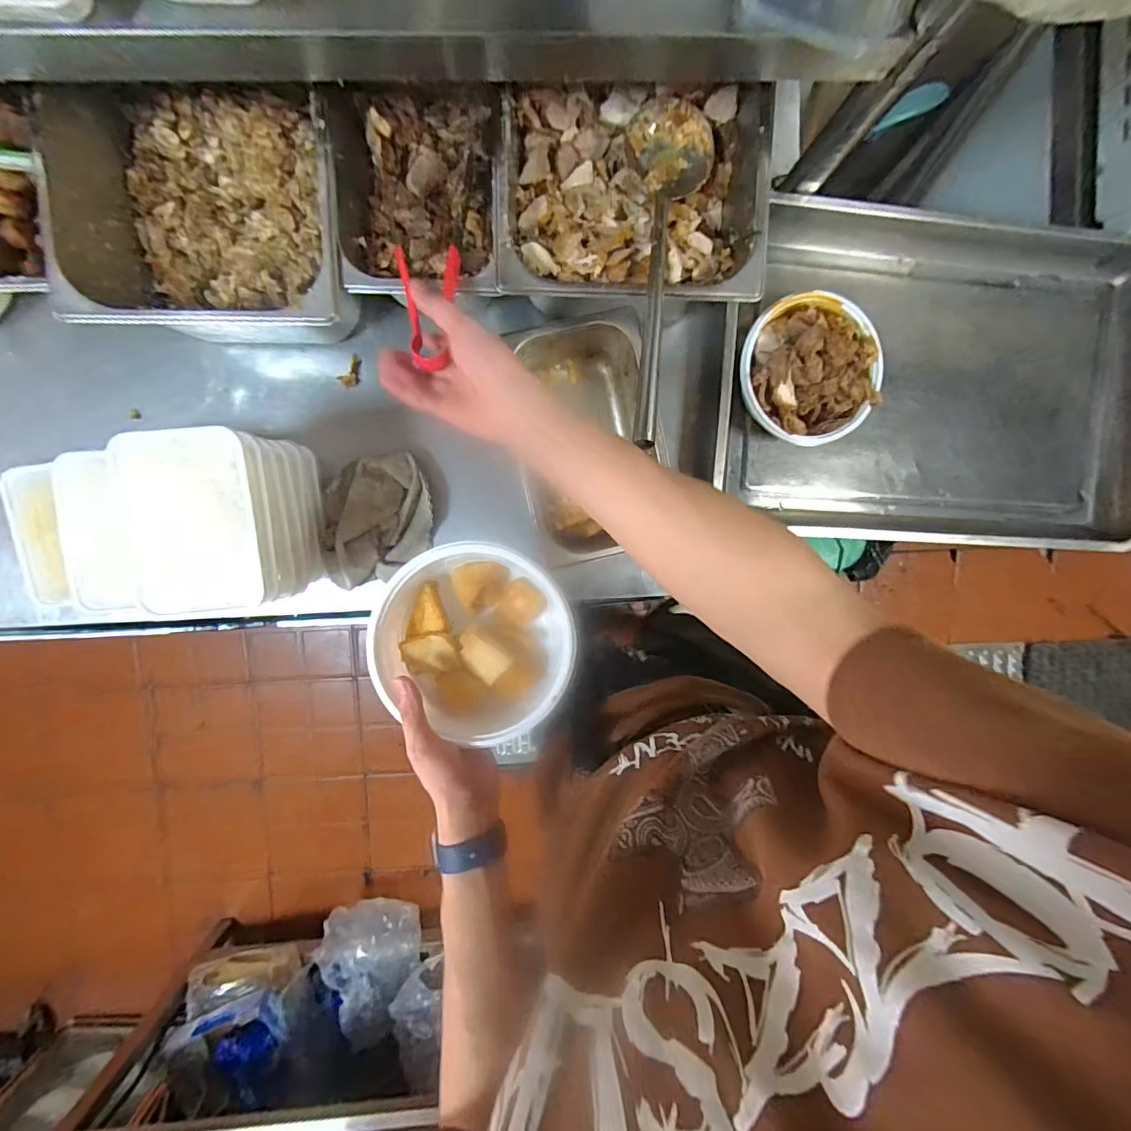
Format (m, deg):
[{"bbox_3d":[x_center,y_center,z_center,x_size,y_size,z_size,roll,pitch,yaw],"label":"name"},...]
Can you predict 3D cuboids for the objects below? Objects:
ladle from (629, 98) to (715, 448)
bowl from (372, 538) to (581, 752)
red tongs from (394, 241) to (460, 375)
[{"bbox_3d":[0.098,-0.283,0.485,0.081,0.041,0.375,5,76,-3],"label":"ladle"},{"bbox_3d":[-0.079,0.062,0.444,0.165,0.066,0.158,0,96,-3],"label":"bowl"},{"bbox_3d":[-0.119,-0.240,0.459,0.064,0.017,0.109,-10,98,-41],"label":"red tongs"}]

